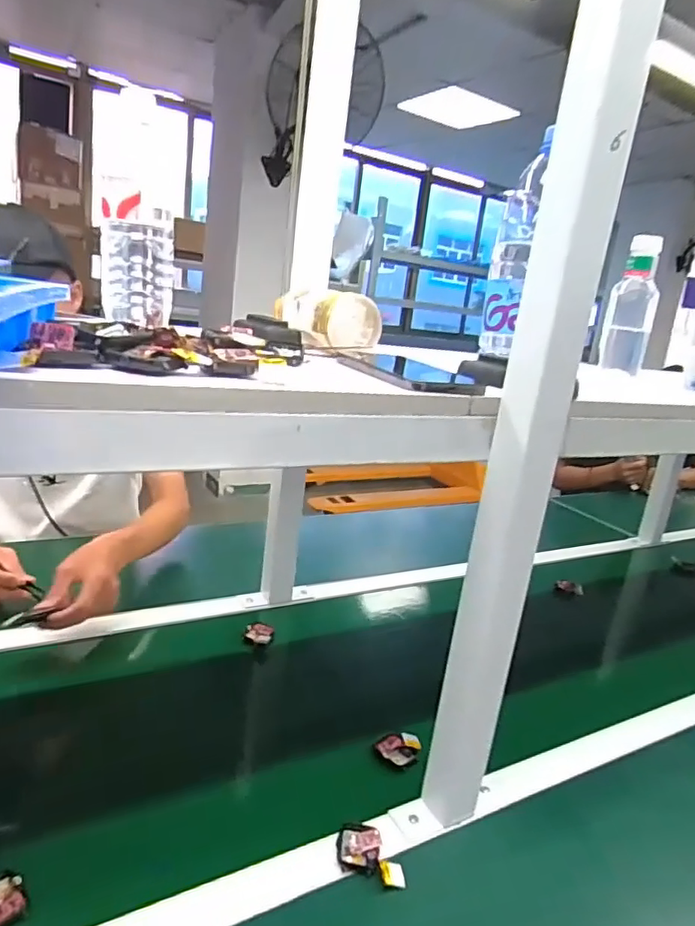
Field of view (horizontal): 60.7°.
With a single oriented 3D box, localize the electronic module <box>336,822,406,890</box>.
[{"bbox_3d":[0.015,0.353,0.531,0.045,0.012,0.074,-1,18,-28],"label":"electronic module"}]

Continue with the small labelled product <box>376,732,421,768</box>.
[{"bbox_3d":[0.060,0.322,0.666,0.050,0.015,0.035,-2,19,-31],"label":"small labelled product"}]

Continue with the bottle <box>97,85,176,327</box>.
[{"bbox_3d":[-0.211,-0.248,0.598,0.072,0.205,0.068,1,17,-22],"label":"bottle"}]

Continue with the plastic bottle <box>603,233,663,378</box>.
[{"bbox_3d":[0.427,-0.235,0.886,0.066,0.190,0.079,14,17,21],"label":"plastic bottle"}]

